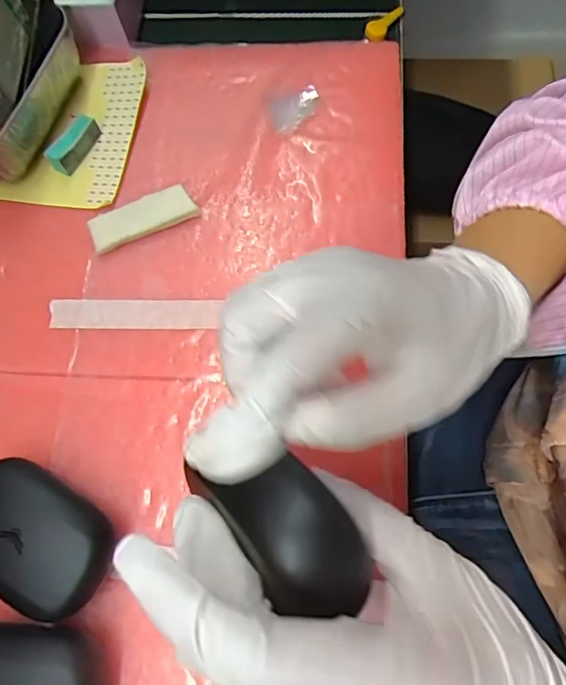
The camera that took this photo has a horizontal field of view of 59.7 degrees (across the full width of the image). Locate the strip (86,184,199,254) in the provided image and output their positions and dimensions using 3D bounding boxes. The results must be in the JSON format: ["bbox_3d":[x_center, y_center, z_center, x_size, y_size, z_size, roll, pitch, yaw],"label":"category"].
[{"bbox_3d":[-0.092,-0.082,0.323,0.068,0.012,0.023,-24,71,-4],"label":"strip"}]

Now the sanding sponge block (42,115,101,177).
[{"bbox_3d":[-0.143,-0.135,0.338,0.015,0.018,0.041,33,77,14],"label":"sanding sponge block"}]

